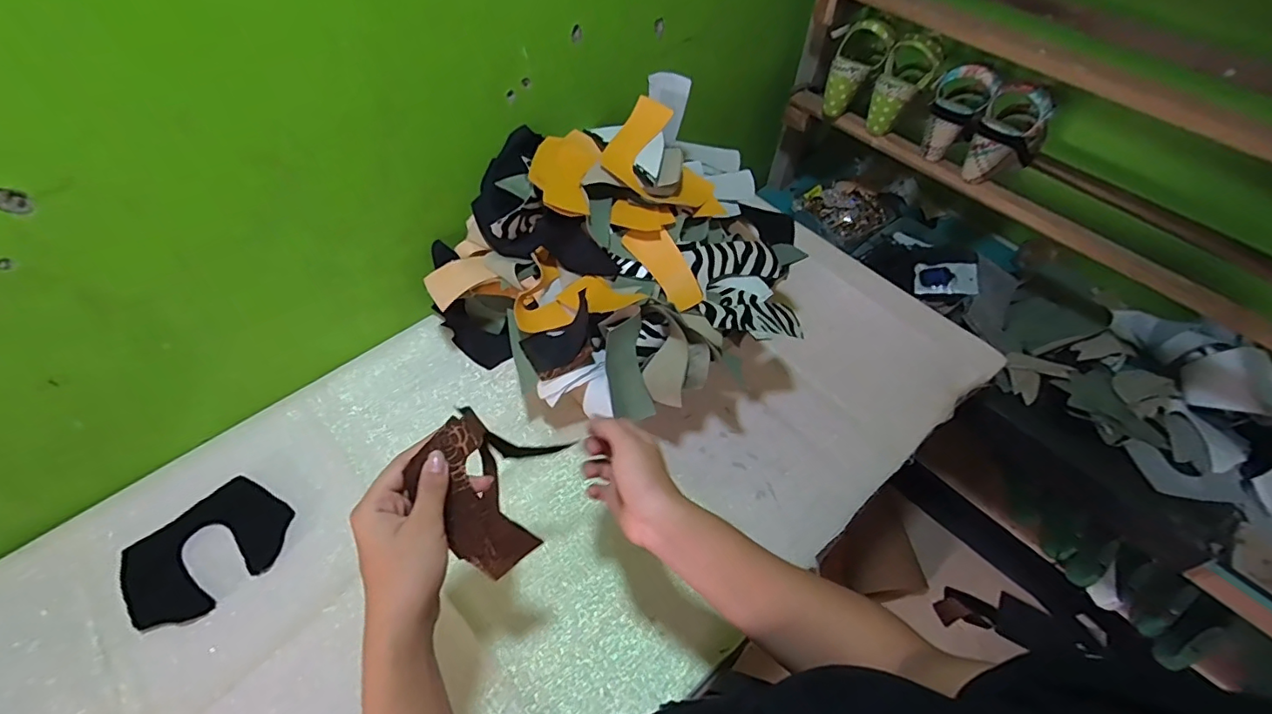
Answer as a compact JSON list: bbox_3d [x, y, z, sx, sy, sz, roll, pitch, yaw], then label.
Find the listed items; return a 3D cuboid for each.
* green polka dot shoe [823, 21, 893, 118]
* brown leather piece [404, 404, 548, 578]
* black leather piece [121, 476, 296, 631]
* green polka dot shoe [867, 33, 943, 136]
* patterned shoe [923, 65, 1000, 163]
[{"bbox_3d":[0.354,-0.478,0.892,0.080,0.147,0.063,38,36,20],"label":"green polka dot shoe"},{"bbox_3d":[-0.118,0.106,0.392,0.061,0.130,0.016,-19,15,-16],"label":"brown leather piece"},{"bbox_3d":[-0.469,0.213,0.591,0.117,0.004,0.155,39,59,18],"label":"black leather piece"},{"bbox_3d":[0.433,-0.442,0.869,0.080,0.132,0.095,24,56,14],"label":"green polka dot shoe"},{"bbox_3d":[0.492,-0.384,0.830,0.080,0.132,0.098,28,57,16],"label":"patterned shoe"}]

